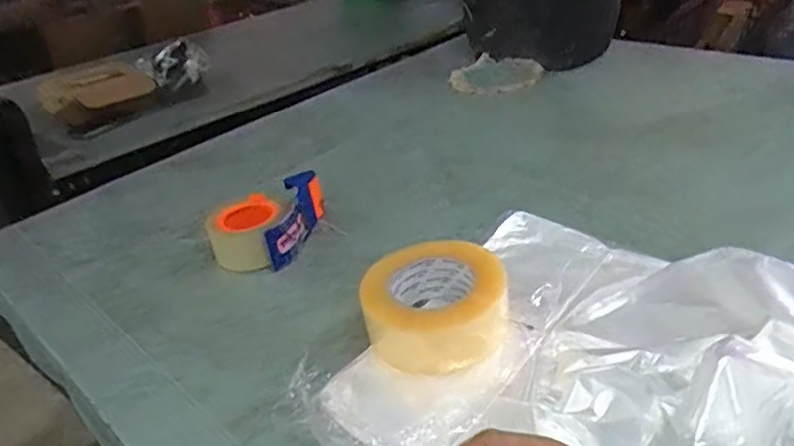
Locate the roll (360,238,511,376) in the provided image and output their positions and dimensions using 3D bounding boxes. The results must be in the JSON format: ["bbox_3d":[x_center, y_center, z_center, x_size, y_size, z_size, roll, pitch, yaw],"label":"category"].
[{"bbox_3d":[0.036,0.073,0.548,0.128,0.058,0.113,-4,32,6],"label":"roll"}]

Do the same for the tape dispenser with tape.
[{"bbox_3d":[-0.167,-0.001,0.759,0.121,0.062,0.138,0,33,11],"label":"tape dispenser with tape"}]

